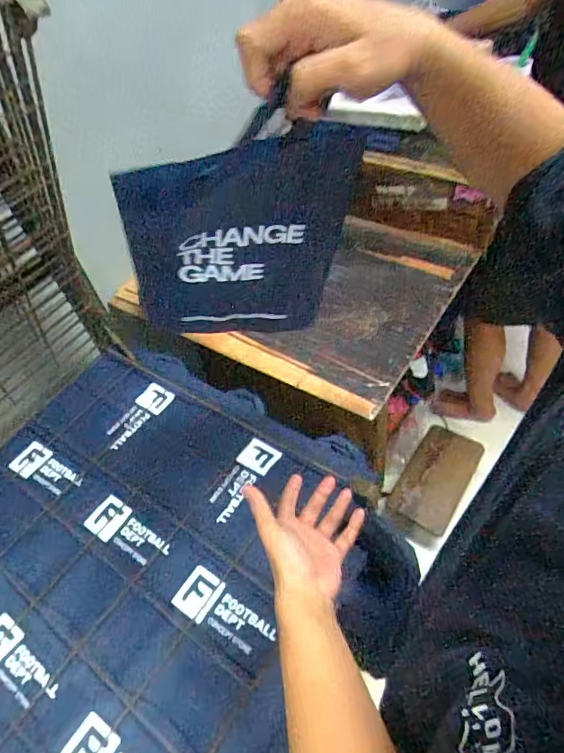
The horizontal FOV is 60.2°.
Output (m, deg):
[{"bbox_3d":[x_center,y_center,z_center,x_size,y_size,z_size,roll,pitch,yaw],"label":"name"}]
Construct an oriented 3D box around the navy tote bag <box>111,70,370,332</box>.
[{"bbox_3d":[-0.046,-0.154,0.585,0.254,0.378,0.029,-12,67,-14],"label":"navy tote bag"}]

